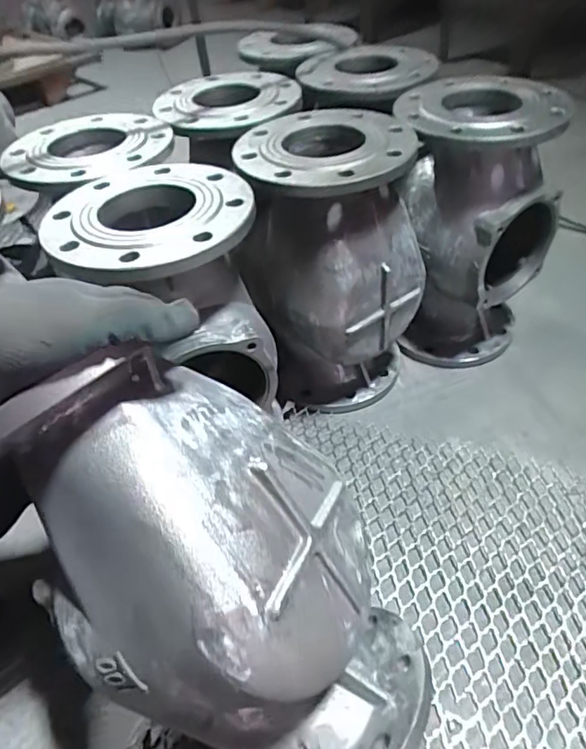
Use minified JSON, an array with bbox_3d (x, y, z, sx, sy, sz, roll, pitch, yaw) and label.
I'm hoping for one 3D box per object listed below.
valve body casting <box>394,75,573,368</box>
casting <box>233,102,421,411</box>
[{"bbox_3d":[0.260,-0.210,0.794,0.216,0.362,0.214,-4,46,3],"label":"valve body casting"},{"bbox_3d":[0.061,-0.142,0.757,0.230,0.362,0.235,3,47,9],"label":"casting"}]

